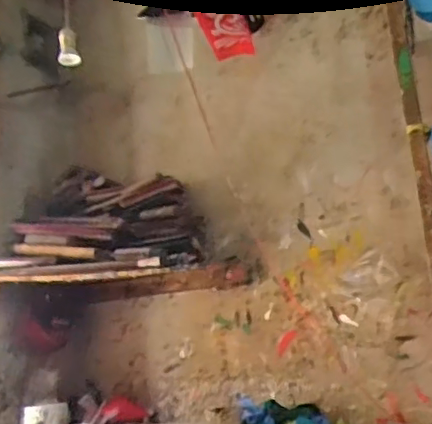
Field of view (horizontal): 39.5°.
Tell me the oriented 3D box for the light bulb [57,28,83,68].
[{"bbox_3d":[-0.343,-0.382,1.407,0.051,0.096,0.044,-4,-16,-12],"label":"light bulb"}]

